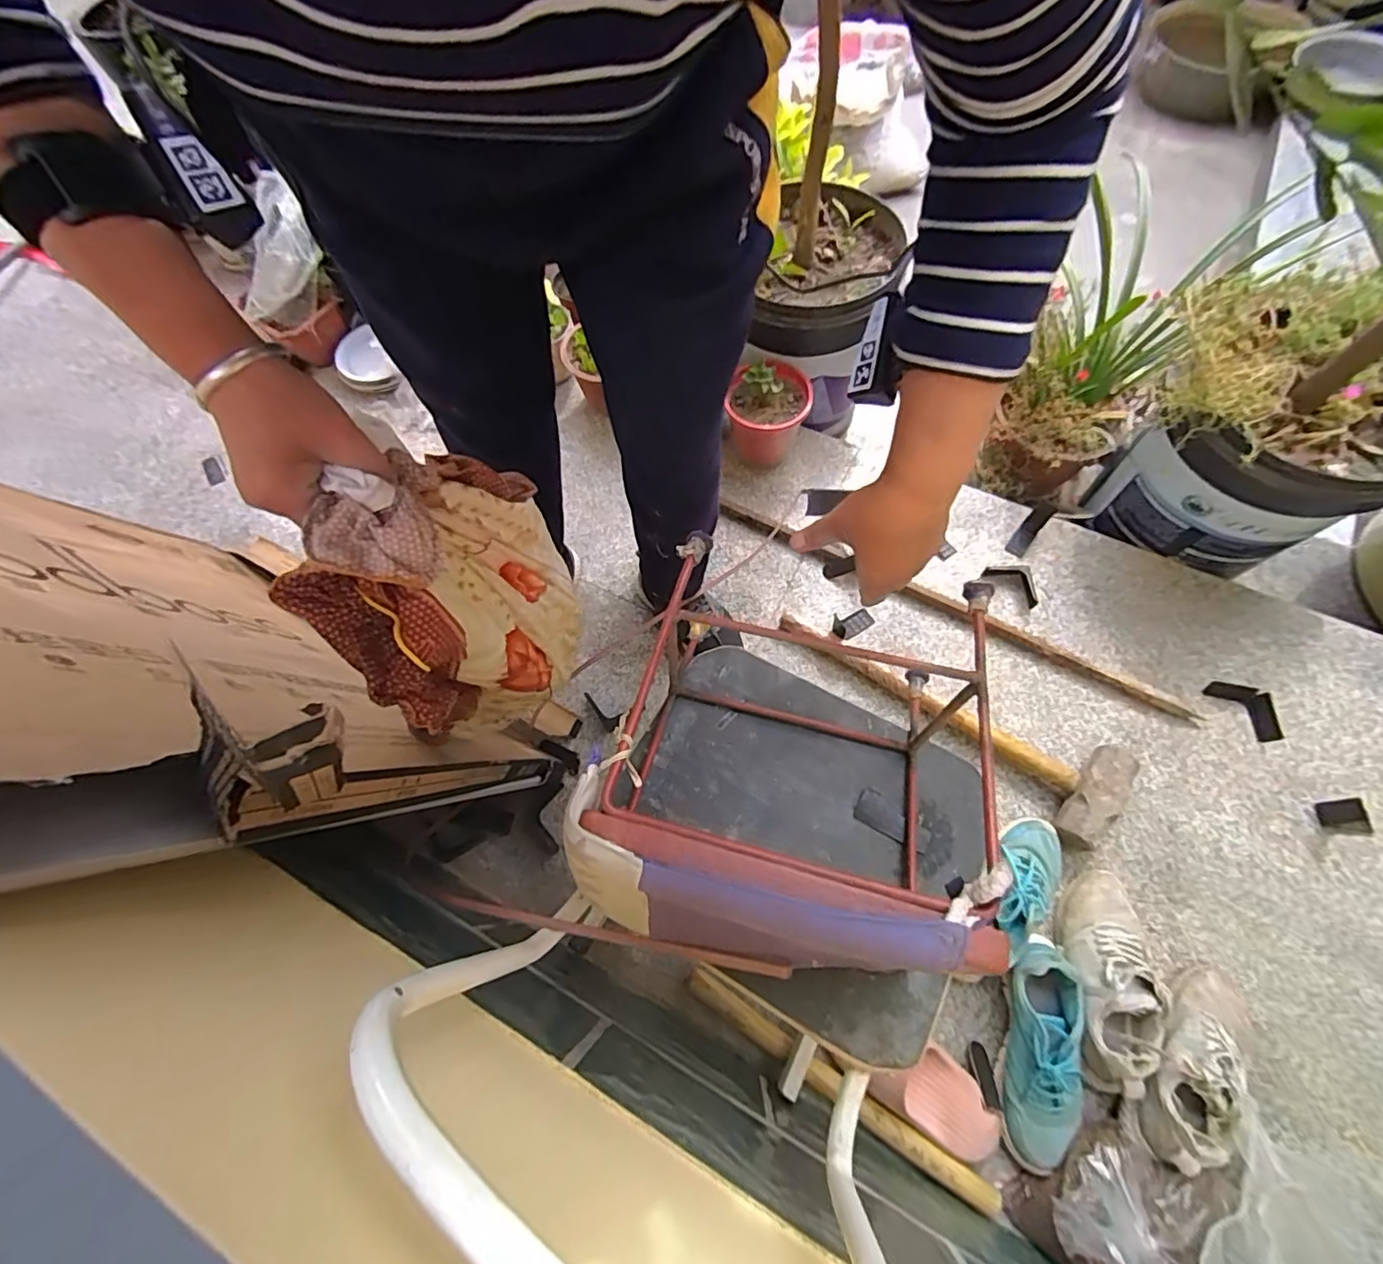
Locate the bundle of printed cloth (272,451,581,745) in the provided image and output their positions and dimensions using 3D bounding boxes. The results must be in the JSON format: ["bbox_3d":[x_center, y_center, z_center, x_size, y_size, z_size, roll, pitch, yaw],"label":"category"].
[{"bbox_3d":[-0.184,-0.027,0.497,0.094,0.288,0.211,24,68,13],"label":"bundle of printed cloth"}]

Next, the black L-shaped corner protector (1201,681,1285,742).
[{"bbox_3d":[0.926,0.122,0.969,0.067,0.016,0.115,-32,69,-10],"label":"black L-shaped corner protector"}]

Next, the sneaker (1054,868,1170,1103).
[{"bbox_3d":[0.563,0.461,0.801,0.114,0.090,0.266,11,54,7],"label":"sneaker"}]

